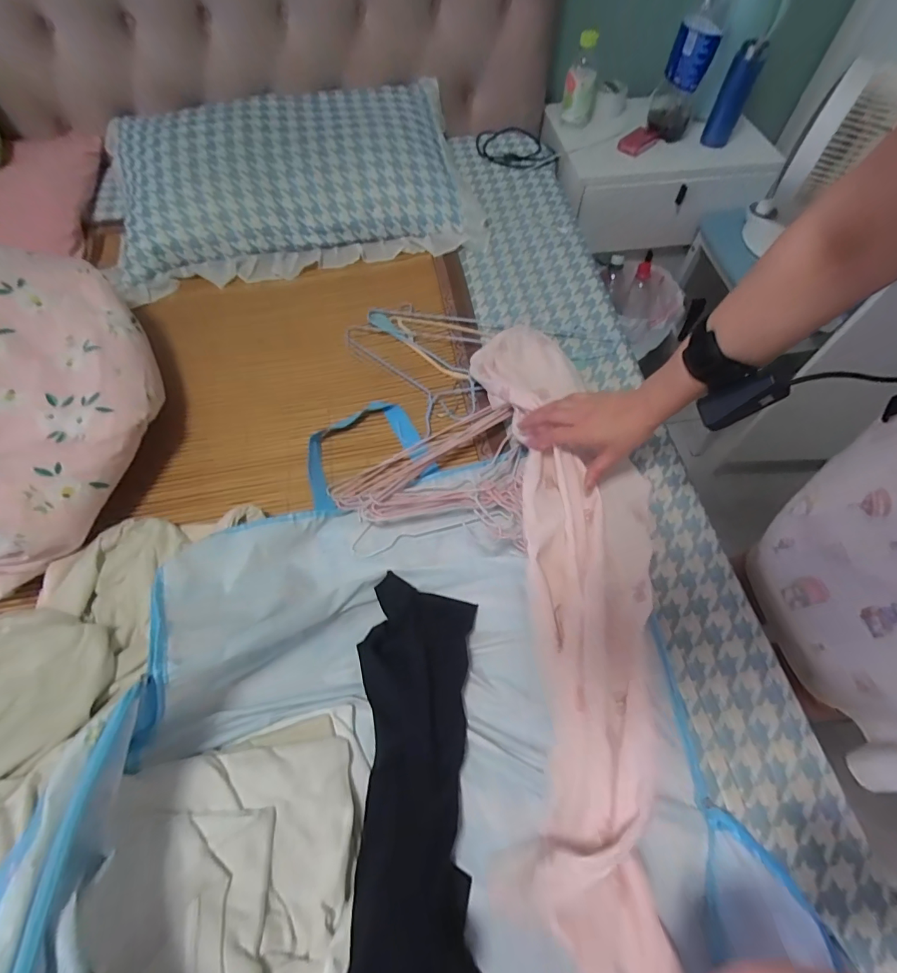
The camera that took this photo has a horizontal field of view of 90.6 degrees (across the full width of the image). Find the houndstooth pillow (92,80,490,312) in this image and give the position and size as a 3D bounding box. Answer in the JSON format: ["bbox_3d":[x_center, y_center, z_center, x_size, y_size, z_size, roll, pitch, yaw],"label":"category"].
[{"bbox_3d":[-0.370,-0.653,0.941,0.812,0.162,0.493,-13,61,-6],"label":"houndstooth pillow"}]

